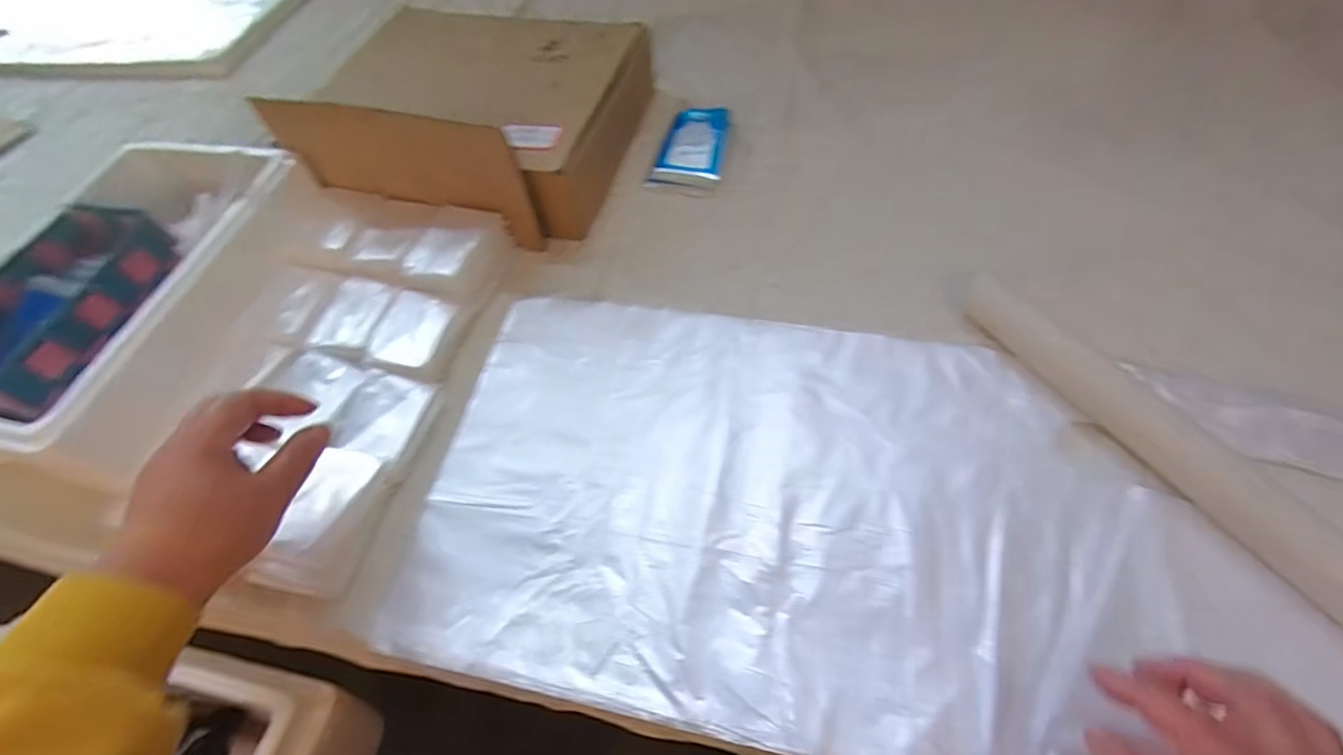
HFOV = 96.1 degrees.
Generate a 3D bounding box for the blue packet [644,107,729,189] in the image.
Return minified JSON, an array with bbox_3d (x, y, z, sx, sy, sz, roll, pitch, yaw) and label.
[{"bbox_3d":[0.022,-0.241,0.630,0.068,0.028,0.093,8,58,12],"label":"blue packet"}]

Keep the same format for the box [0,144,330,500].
[{"bbox_3d":[-0.482,-0.067,0.557,0.202,0.125,0.316,11,59,14],"label":"box"}]

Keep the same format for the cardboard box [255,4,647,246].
[{"bbox_3d":[-0.201,-0.280,0.620,0.311,0.114,0.254,9,59,13],"label":"cardboard box"}]

